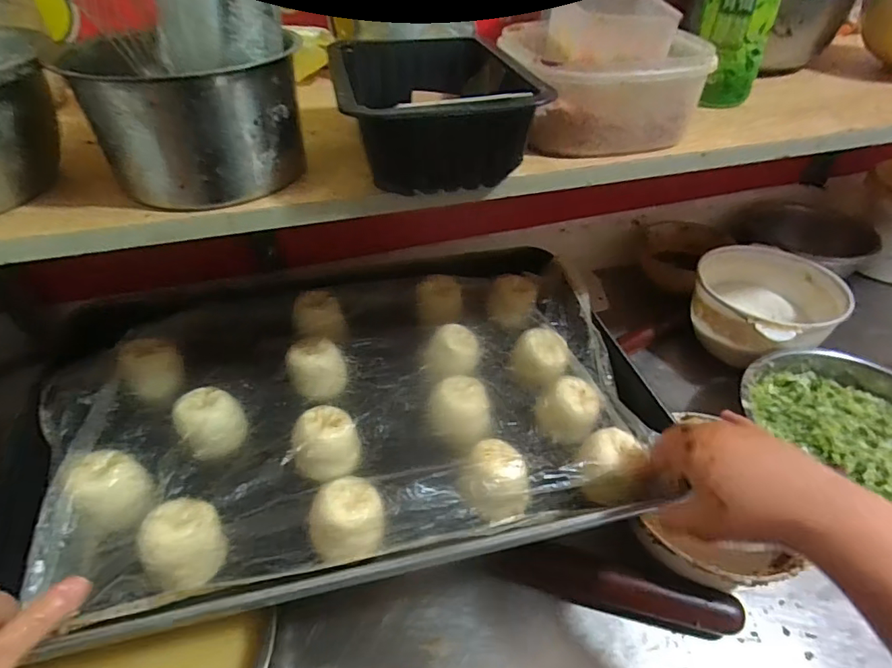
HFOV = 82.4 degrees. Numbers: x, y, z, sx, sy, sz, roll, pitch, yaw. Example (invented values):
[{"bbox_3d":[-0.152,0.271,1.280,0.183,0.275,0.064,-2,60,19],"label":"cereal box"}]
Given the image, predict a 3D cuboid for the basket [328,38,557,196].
[{"bbox_3d":[-0.011,-0.177,0.396,0.133,0.060,0.188,-7,41,-7],"label":"basket"}]

